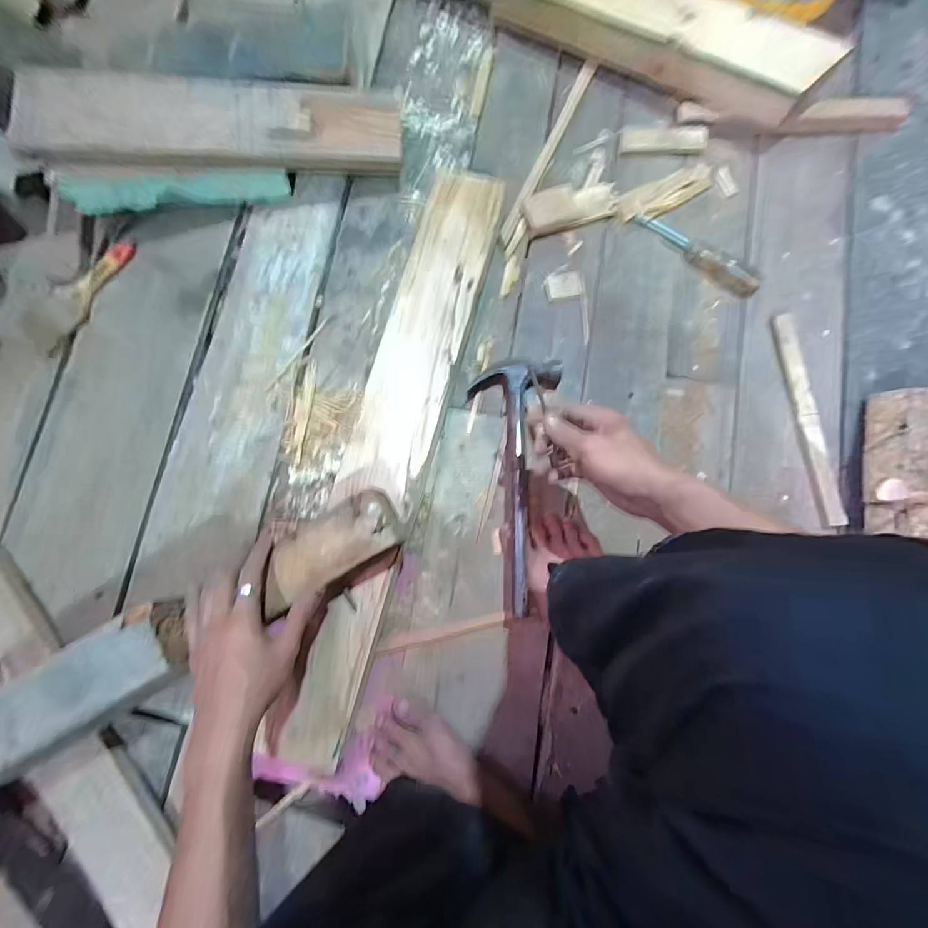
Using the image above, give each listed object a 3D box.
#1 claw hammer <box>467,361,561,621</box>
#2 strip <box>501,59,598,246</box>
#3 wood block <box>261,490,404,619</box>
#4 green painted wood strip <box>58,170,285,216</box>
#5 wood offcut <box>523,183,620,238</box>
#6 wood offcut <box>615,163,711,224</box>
[{"bbox_3d":[0.066,0.020,0.538,0.116,0.033,0.318,2,76,1],"label":"claw hammer"},{"bbox_3d":[0.129,-0.476,0.632,0.020,0.015,0.338,24,81,5],"label":"strip"},{"bbox_3d":[-0.140,0.088,0.437,0.157,0.017,0.067,-32,81,0],"label":"wood block"},{"bbox_3d":[-0.386,-0.380,0.582,0.272,0.055,0.022,-12,80,-15],"label":"green painted wood strip"},{"bbox_3d":[0.155,-0.378,0.618,0.140,0.015,0.065,-16,81,-2],"label":"wood offcut"},{"bbox_3d":[0.298,-0.398,0.624,0.155,0.010,0.048,-27,81,-4],"label":"wood offcut"}]

